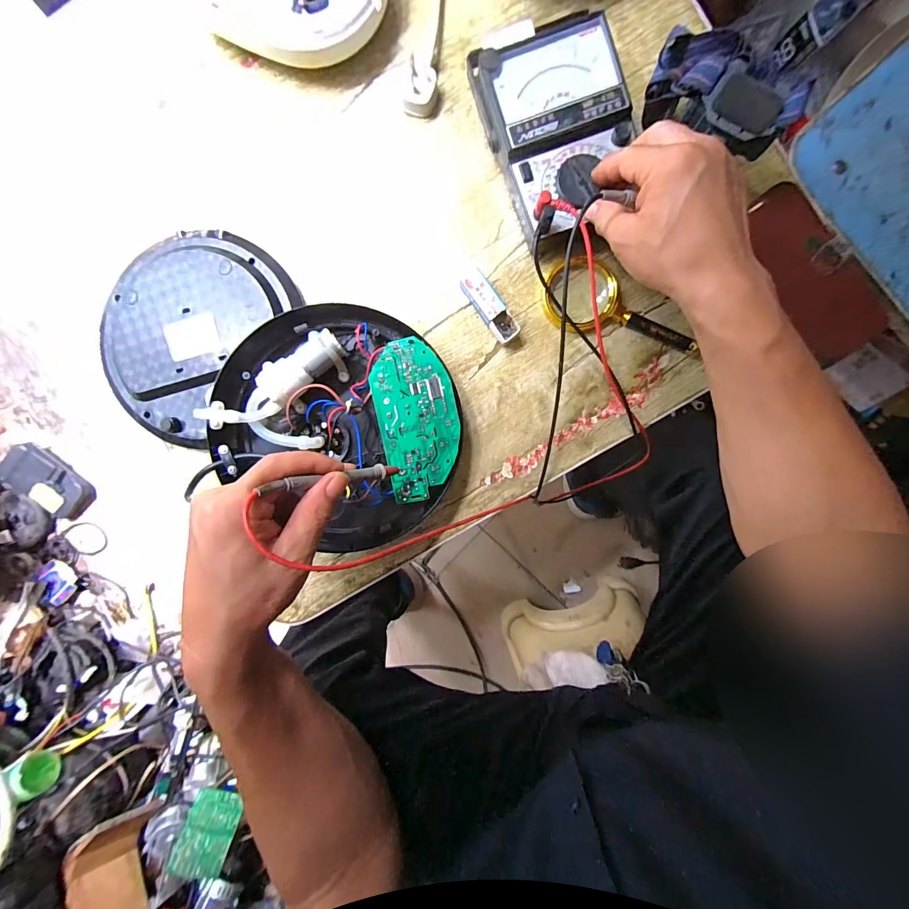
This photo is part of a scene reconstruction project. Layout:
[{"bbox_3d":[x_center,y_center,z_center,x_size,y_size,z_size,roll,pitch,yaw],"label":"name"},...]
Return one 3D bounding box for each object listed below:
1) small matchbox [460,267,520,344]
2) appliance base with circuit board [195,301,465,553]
[{"bbox_3d":[0.033,-0.141,0.382,0.023,0.020,0.073,-36,90,4],"label":"small matchbox"},{"bbox_3d":[-0.096,-0.033,0.374,0.223,0.066,0.193,38,94,1],"label":"appliance base with circuit board"}]

